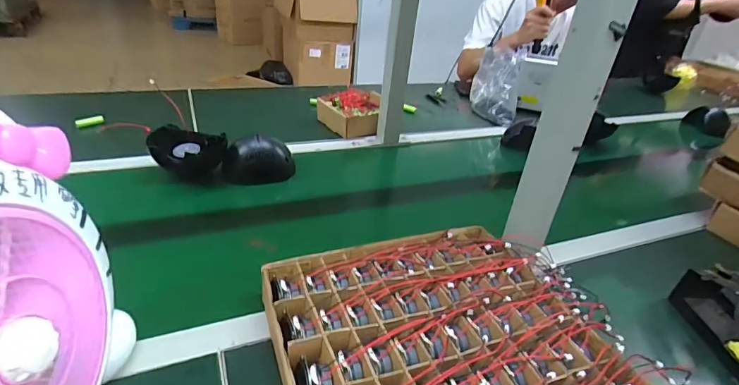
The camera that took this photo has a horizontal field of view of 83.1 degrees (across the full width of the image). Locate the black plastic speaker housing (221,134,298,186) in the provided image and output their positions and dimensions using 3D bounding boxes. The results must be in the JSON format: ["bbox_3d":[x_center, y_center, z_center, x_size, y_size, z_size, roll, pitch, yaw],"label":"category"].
[{"bbox_3d":[-0.211,-0.067,0.788,0.126,0.071,0.081,-7,33,-22],"label":"black plastic speaker housing"}]

